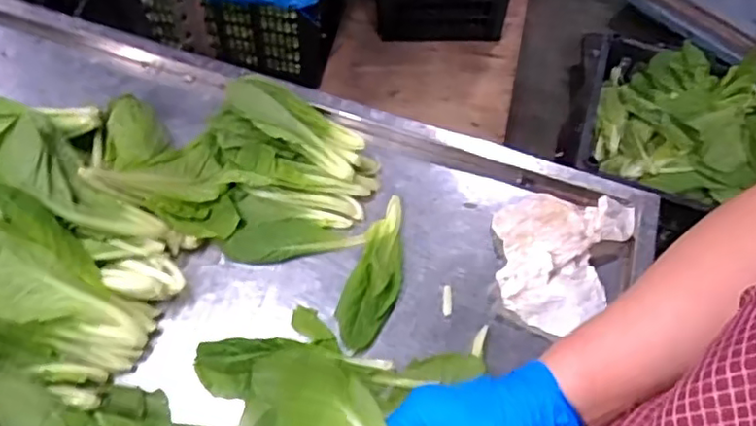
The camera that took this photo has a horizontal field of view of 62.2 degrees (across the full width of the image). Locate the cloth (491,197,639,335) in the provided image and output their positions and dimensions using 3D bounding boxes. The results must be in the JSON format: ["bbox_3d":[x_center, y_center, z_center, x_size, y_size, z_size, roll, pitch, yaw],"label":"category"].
[{"bbox_3d":[0.176,0.032,0.620,0.122,0.030,0.160,27,62,11],"label":"cloth"}]

